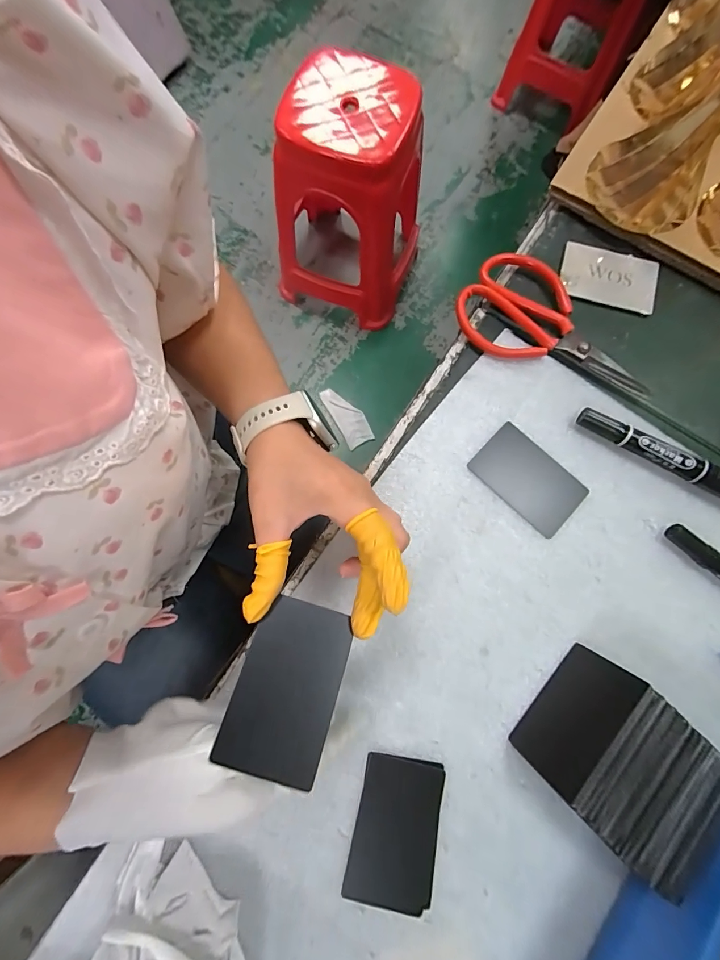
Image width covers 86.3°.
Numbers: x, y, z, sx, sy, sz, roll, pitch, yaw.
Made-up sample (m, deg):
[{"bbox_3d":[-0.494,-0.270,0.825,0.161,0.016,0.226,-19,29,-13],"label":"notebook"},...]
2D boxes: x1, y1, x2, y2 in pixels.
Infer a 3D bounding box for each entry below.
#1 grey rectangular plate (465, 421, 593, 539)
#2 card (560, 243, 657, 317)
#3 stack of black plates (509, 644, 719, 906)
[{"bbox_3d":[0.134,-0.001,0.305,0.085,0.004,0.054,43,81,6],"label":"grey rectangular plate"},{"bbox_3d":[0.219,-0.179,0.338,0.081,0.005,0.052,17,79,2],"label":"card"},{"bbox_3d":[0.164,0.176,0.245,0.090,0.053,0.084,42,81,6],"label":"stack of black plates"}]

